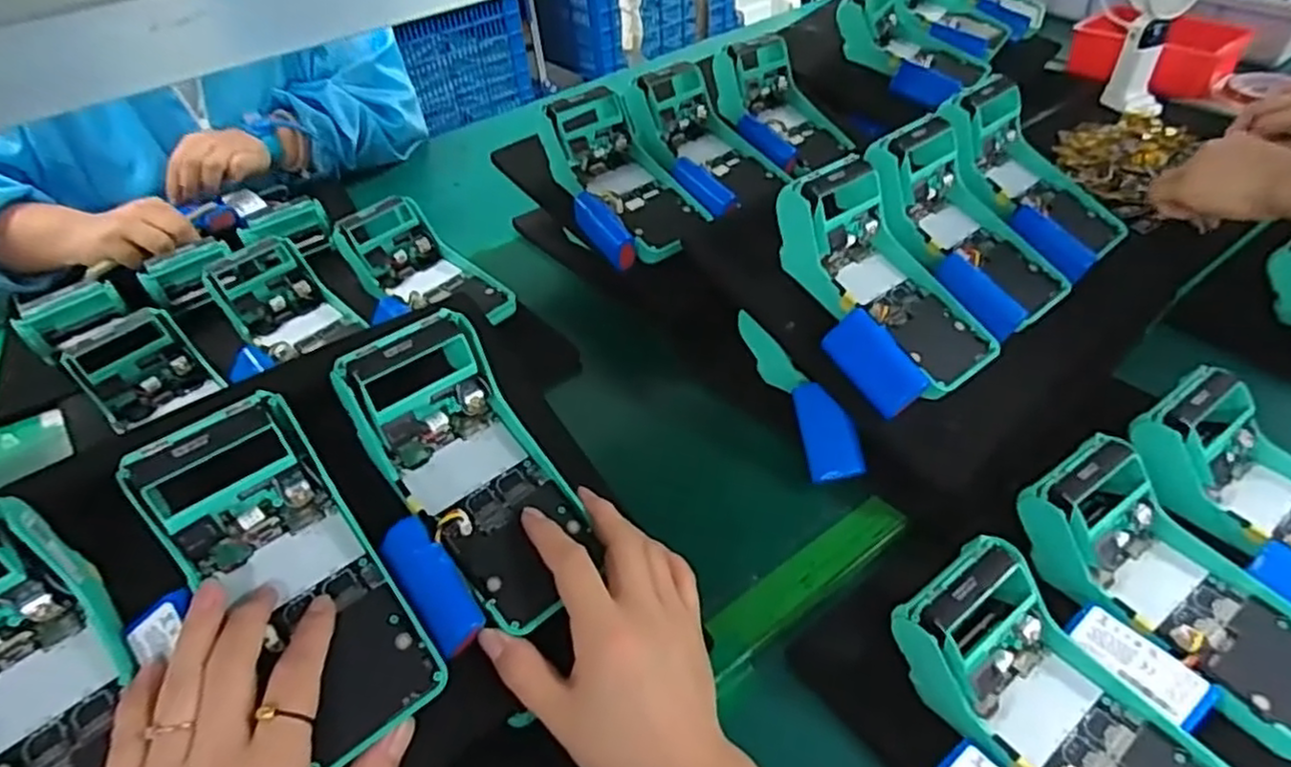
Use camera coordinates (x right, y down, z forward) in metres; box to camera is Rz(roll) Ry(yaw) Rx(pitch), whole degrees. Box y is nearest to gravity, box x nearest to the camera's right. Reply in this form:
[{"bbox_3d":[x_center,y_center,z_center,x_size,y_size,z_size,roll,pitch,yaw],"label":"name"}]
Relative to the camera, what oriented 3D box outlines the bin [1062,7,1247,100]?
[{"bbox_3d":[0.614,-0.398,0.865,0.181,0.074,0.113,22,49,25],"label":"bin"}]

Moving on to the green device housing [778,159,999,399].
[{"bbox_3d":[0.160,-0.070,0.491,0.174,0.059,0.092,48,58,4],"label":"green device housing"}]

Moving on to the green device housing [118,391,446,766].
[{"bbox_3d":[-0.168,0.093,0.349,0.072,0.048,0.167,-39,87,-32],"label":"green device housing"}]

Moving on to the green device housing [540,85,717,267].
[{"bbox_3d":[-0.024,-0.173,0.619,0.096,0.055,0.178,-30,75,-26],"label":"green device housing"}]

